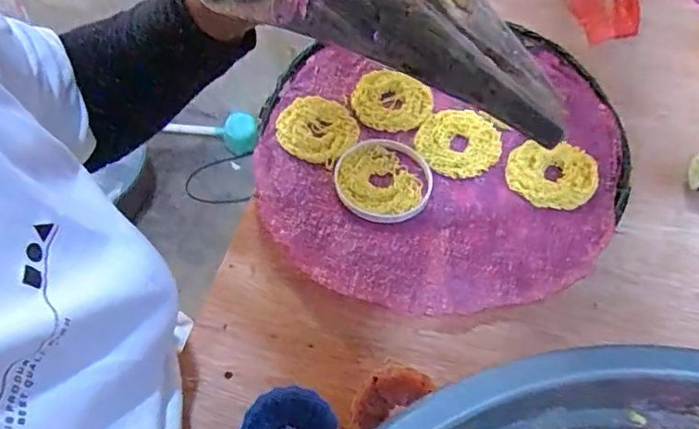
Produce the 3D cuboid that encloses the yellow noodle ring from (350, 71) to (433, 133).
[{"bbox_3d":[0.041,-0.118,0.553,0.081,0.011,0.072,35,64,21],"label":"yellow noodle ring"}]

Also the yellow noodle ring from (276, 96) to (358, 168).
[{"bbox_3d":[-0.030,-0.087,0.535,0.075,0.008,0.077,0,57,0],"label":"yellow noodle ring"}]

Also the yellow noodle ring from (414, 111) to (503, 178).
[{"bbox_3d":[0.106,-0.069,0.525,0.079,0.011,0.070,-1,57,0],"label":"yellow noodle ring"}]

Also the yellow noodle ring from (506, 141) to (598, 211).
[{"bbox_3d":[0.187,-0.038,0.504,0.077,0.010,0.071,0,57,0],"label":"yellow noodle ring"}]

